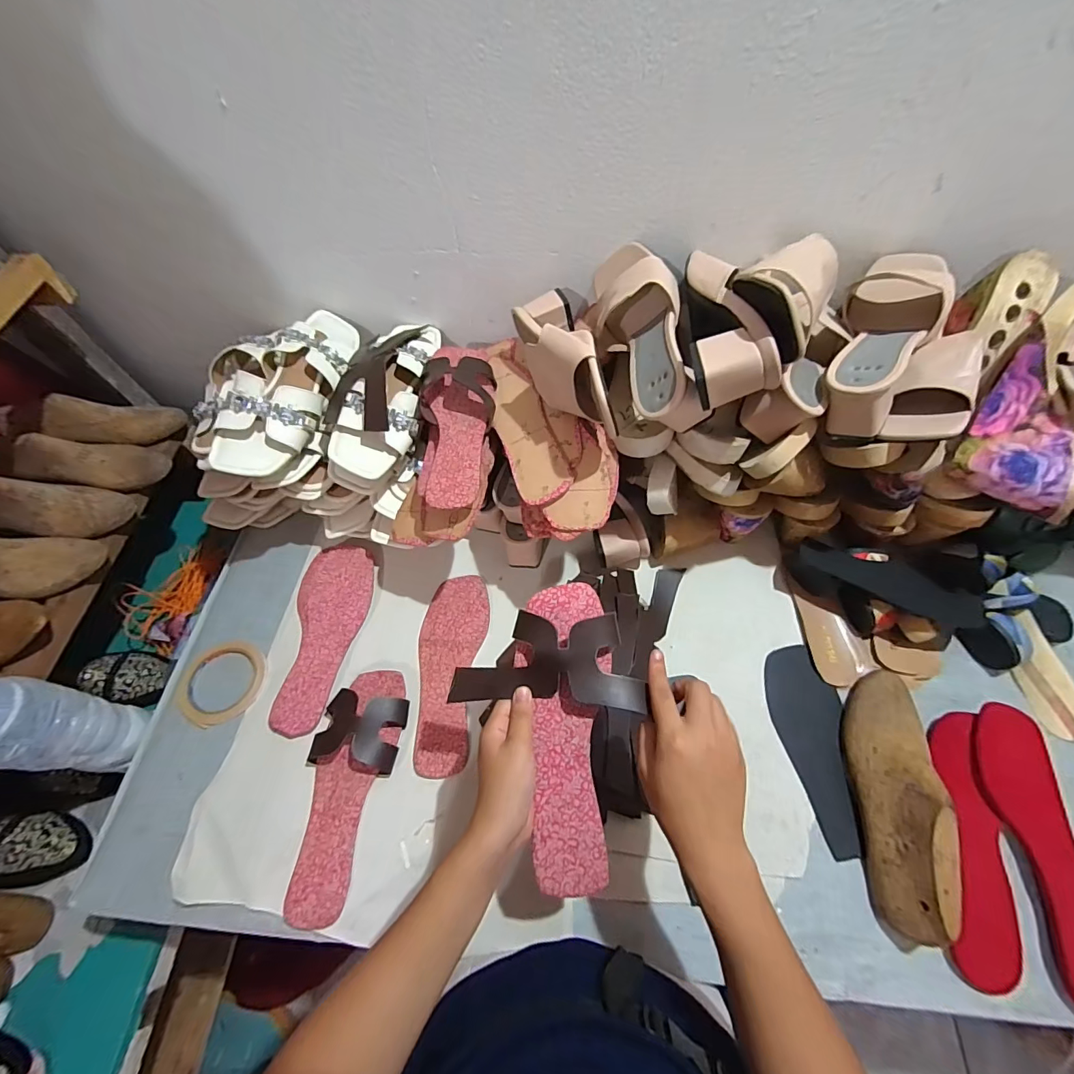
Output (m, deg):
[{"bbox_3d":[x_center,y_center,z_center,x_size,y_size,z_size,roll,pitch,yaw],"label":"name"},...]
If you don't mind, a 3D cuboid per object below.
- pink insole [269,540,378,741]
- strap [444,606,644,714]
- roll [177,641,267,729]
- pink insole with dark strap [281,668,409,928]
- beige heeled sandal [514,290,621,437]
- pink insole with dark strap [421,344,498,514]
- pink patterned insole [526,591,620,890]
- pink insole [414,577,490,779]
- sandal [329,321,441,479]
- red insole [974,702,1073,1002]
[{"bbox_3d":[-0.267,0.119,0.585,0.097,0.010,0.243,-4,59,-1],"label":"pink insole"},{"bbox_3d":[0.002,0.109,0.399,0.166,0.038,0.077,-9,58,15],"label":"strap"},{"bbox_3d":[-0.389,0.179,0.563,0.101,0.015,0.100,-1,59,2],"label":"roll"},{"bbox_3d":[-0.206,0.262,0.487,0.088,0.029,0.235,5,59,6],"label":"pink insole with dark strap"},{"bbox_3d":[0.027,-0.185,0.493,0.069,0.100,0.233,-14,46,-5],"label":"beige heeled sandal"},{"bbox_3d":[-0.094,-0.140,0.531,0.087,0.051,0.247,-3,60,2],"label":"pink insole with dark strap"},{"bbox_3d":[0.030,0.161,0.388,0.068,0.005,0.240,-3,75,5],"label":"pink patterned insole"},{"bbox_3d":[-0.110,0.159,0.561,0.081,0.006,0.235,3,59,5],"label":"pink insole"},{"bbox_3d":[-0.187,-0.187,0.568,0.101,0.055,0.251,3,60,5],"label":"sandal"},{"bbox_3d":[0.486,0.290,0.431,0.081,0.033,0.239,4,59,5],"label":"red insole"}]

